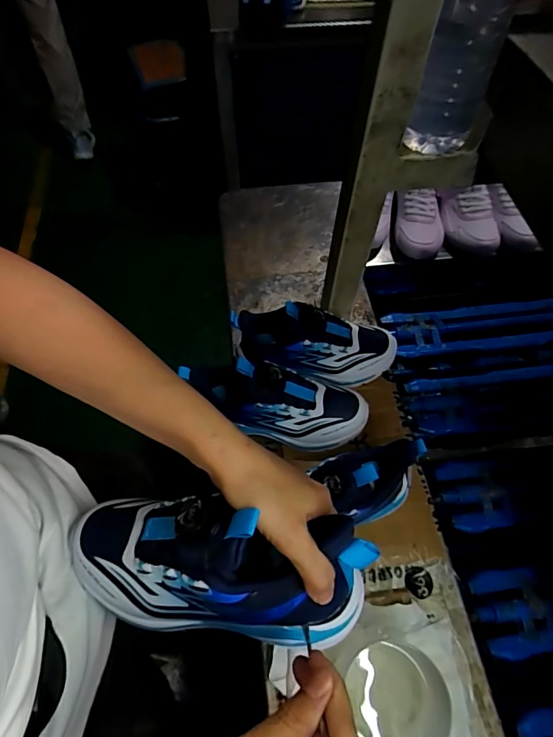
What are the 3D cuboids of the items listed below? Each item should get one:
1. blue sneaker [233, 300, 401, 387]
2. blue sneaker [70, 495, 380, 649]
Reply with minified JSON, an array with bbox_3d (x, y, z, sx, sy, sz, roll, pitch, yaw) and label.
[{"bbox_3d":[0.056,-0.038,0.579,0.233,0.091,0.080,11,59,-17],"label":"blue sneaker"},{"bbox_3d":[-0.053,0.136,0.289,0.222,0.097,0.075,-1,59,19],"label":"blue sneaker"}]

